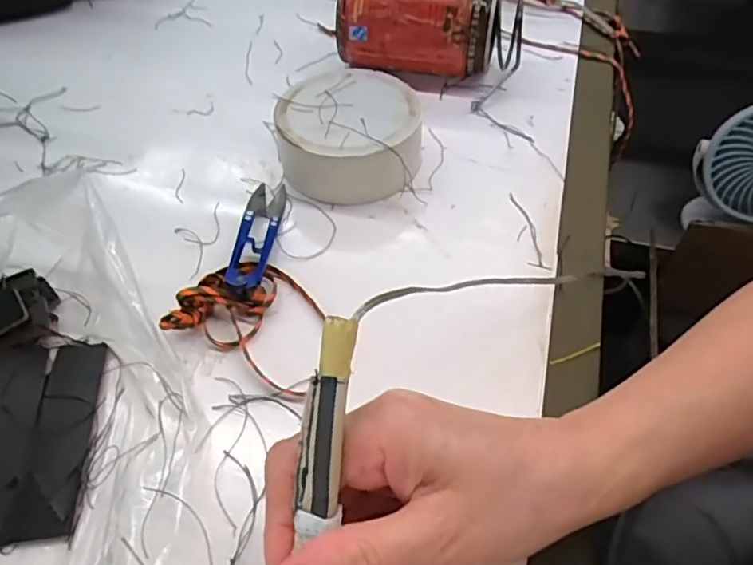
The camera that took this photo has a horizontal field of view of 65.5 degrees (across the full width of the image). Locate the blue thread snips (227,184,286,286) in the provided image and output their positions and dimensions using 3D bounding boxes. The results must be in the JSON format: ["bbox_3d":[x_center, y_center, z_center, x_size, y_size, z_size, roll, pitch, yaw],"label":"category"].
[{"bbox_3d":[-0.069,-0.030,0.339,0.021,0.016,0.095,3,50,4],"label":"blue thread snips"}]

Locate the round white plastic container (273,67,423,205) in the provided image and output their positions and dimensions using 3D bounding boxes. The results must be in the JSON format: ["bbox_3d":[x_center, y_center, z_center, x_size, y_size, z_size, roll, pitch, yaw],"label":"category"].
[{"bbox_3d":[-0.017,-0.093,0.376,0.089,0.039,0.095,-3,50,-1],"label":"round white plastic container"}]

